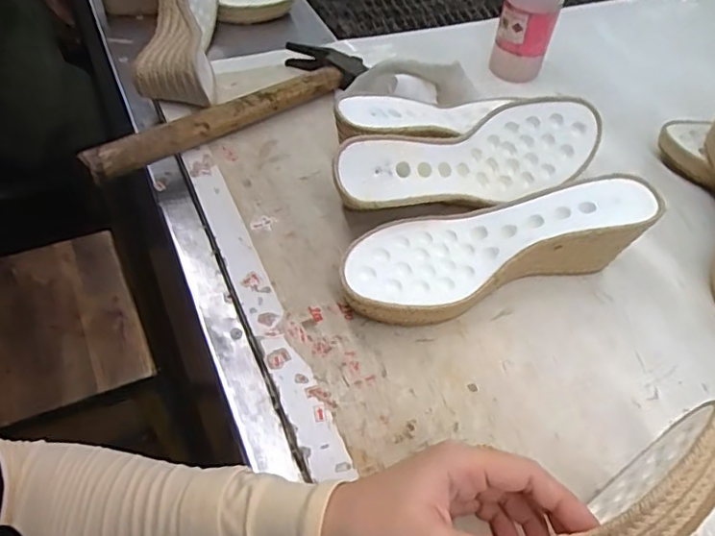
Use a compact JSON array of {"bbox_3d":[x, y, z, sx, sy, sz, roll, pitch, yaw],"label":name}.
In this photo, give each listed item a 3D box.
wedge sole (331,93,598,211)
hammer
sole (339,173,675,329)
[{"bbox_3d":[0.091,-0.088,0.487,0.234,0.071,0.065,-15,53,-16],"label":"wedge sole"},{"bbox_3d":[-0.128,-0.163,0.567,0.296,0.038,0.094,-31,59,-27],"label":"hammer"},{"bbox_3d":[0.102,-0.019,0.445,0.237,0.061,0.080,-14,53,-16],"label":"sole"}]

